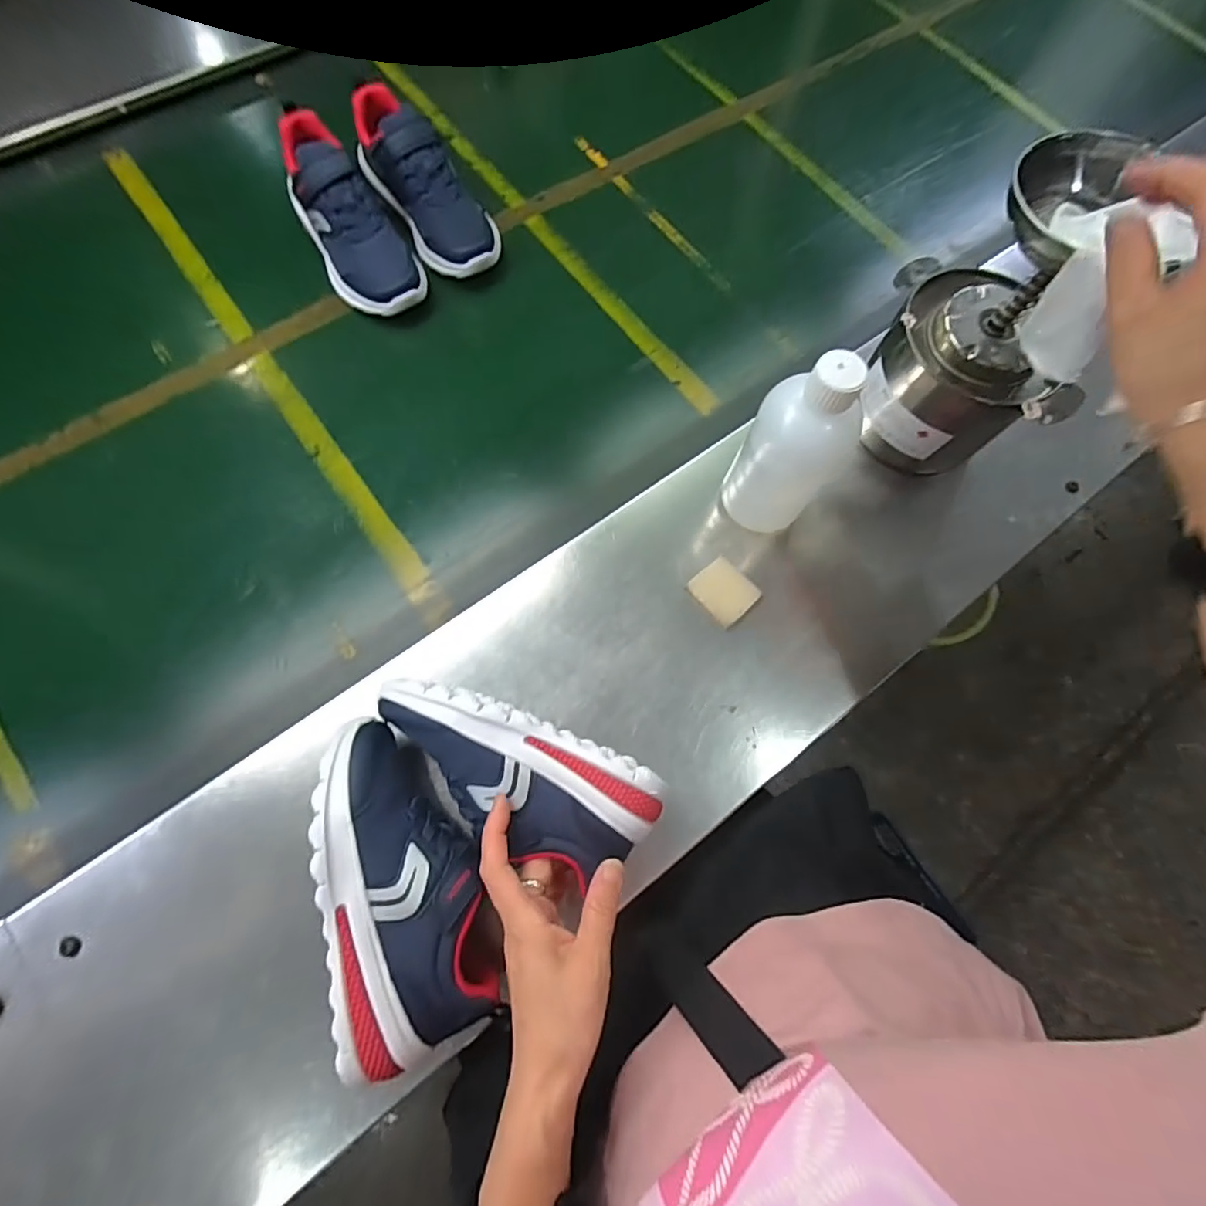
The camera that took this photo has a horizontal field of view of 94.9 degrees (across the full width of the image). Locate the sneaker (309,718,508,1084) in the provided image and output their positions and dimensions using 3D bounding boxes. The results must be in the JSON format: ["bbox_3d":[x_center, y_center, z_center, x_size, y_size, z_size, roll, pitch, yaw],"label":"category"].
[{"bbox_3d":[-0.135,0.184,0.379,0.094,0.090,0.203,-19,74,-8],"label":"sneaker"}]

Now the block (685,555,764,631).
[{"bbox_3d":[0.108,-0.010,0.491,0.045,0.010,0.053,-40,79,-14],"label":"block"}]

